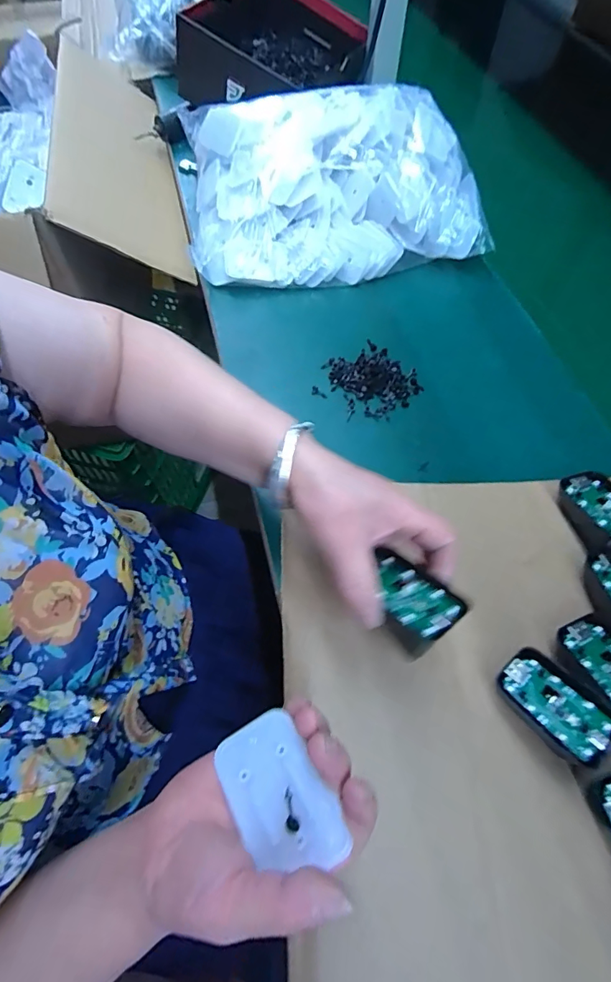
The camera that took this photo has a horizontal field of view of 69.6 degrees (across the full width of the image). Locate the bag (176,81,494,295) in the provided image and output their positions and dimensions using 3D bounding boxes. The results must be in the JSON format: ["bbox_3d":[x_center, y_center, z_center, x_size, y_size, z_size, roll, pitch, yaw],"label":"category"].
[{"bbox_3d":[0.028,-0.386,0.545,0.342,0.110,0.257,-7,62,-3],"label":"bag"}]

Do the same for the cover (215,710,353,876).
[{"bbox_3d":[-0.013,0.146,0.210,0.042,0.006,0.068,-27,64,-14],"label":"cover"}]

